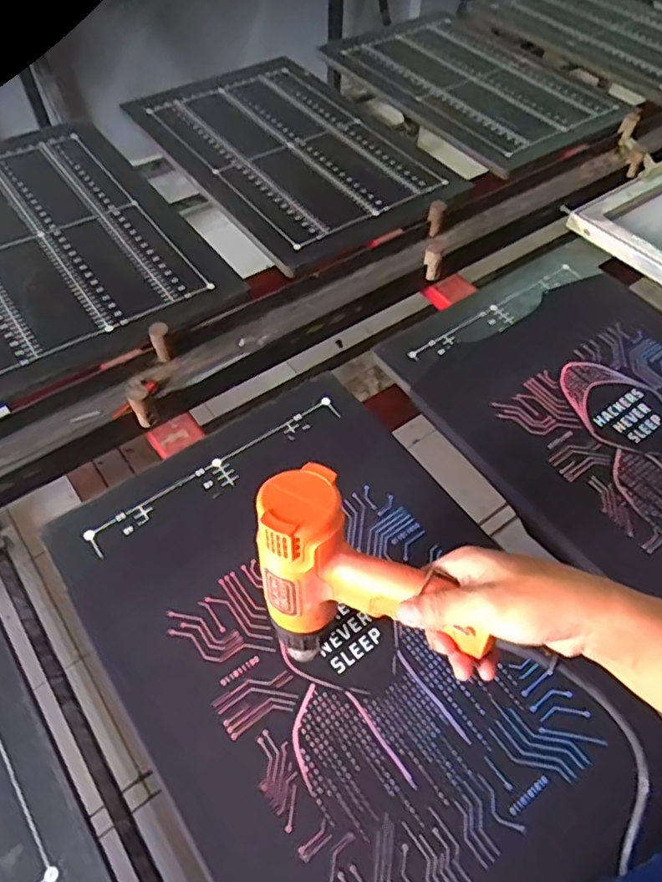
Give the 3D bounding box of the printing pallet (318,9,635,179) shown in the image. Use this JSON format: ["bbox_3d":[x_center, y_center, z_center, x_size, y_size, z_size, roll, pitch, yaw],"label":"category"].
[{"bbox_3d":[0.314,-0.792,1.297,0.392,0.030,0.651,-28,61,-19],"label":"printing pallet"}]

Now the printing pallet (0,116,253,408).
[{"bbox_3d":[-0.453,-0.335,0.945,0.396,0.017,0.637,-30,61,-21],"label":"printing pallet"}]

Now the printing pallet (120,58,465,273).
[{"bbox_3d":[-0.090,-0.566,1.120,0.400,0.020,0.610,-31,61,-21],"label":"printing pallet"}]

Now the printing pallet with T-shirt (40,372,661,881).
[{"bbox_3d":[0.005,0.194,0.586,0.393,0.018,0.575,-30,61,-21],"label":"printing pallet with T-shirt"}]

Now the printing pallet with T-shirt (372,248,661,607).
[{"bbox_3d":[0.395,-0.026,0.765,0.421,0.029,0.596,-30,61,-21],"label":"printing pallet with T-shirt"}]

